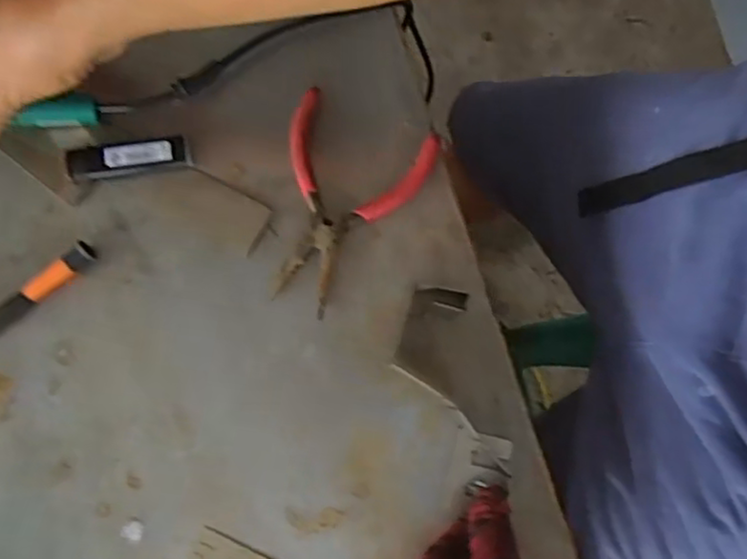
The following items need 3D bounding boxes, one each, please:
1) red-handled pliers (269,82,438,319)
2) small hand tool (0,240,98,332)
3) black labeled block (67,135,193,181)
[{"bbox_3d":[-0.025,-0.050,0.456,0.097,0.011,0.140,22,79,1],"label":"red-handled pliers"},{"bbox_3d":[-0.224,0.010,0.441,0.097,0.010,0.016,-40,84,-9],"label":"small hand tool"},{"bbox_3d":[-0.166,-0.083,0.459,0.080,0.012,0.023,-11,80,-5],"label":"black labeled block"}]

